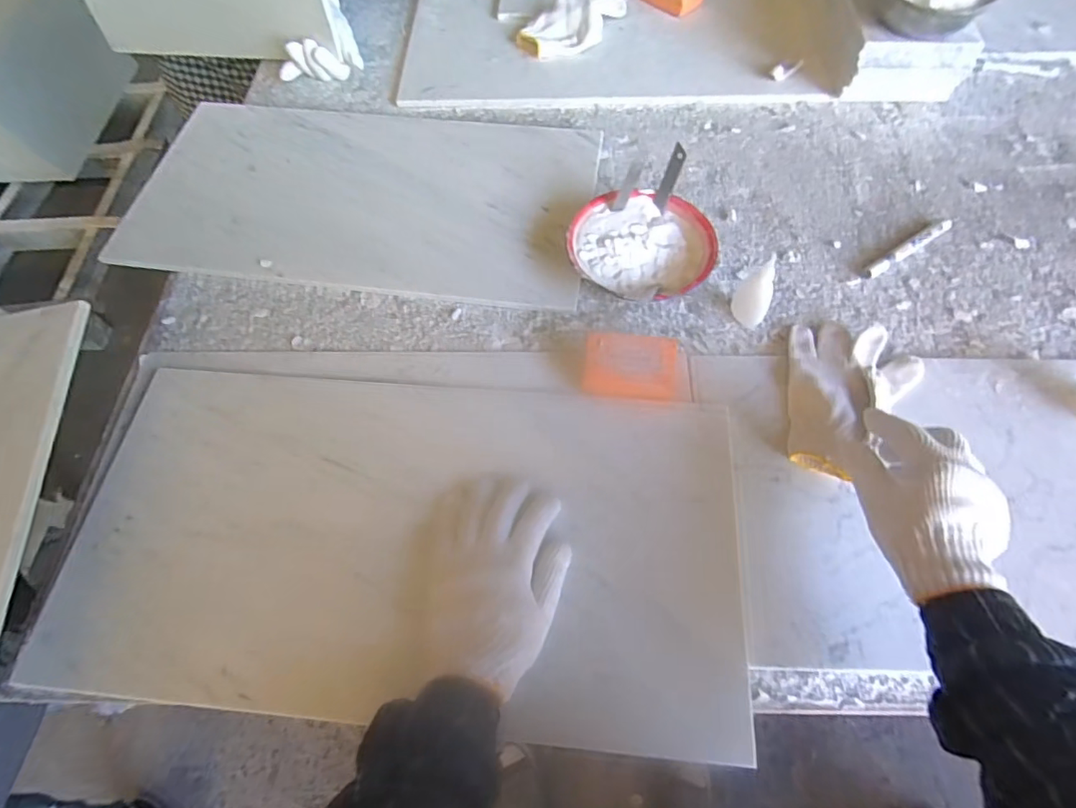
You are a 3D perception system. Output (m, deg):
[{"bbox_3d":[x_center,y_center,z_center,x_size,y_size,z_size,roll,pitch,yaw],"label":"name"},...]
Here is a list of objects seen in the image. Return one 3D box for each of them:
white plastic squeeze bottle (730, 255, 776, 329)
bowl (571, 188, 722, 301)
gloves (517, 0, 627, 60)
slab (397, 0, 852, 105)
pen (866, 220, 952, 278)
[{"bbox_3d":[0.236,-0.121,0.557,0.037,0.088,0.030,26,75,12],"label":"white plastic squeeze bottle"},{"bbox_3d":[0.119,-0.177,0.610,0.159,0.051,0.154,-1,64,2],"label":"bowl"},{"bbox_3d":[0.058,-0.602,0.810,0.184,0.038,0.087,-40,70,-17],"label":"gloves"},{"bbox_3d":[0.116,-0.605,0.828,0.636,0.029,0.347,1,64,3],"label":"slab"},{"bbox_3d":[0.448,-0.188,0.624,0.138,0.017,0.014,-31,67,-12],"label":"pen"}]

